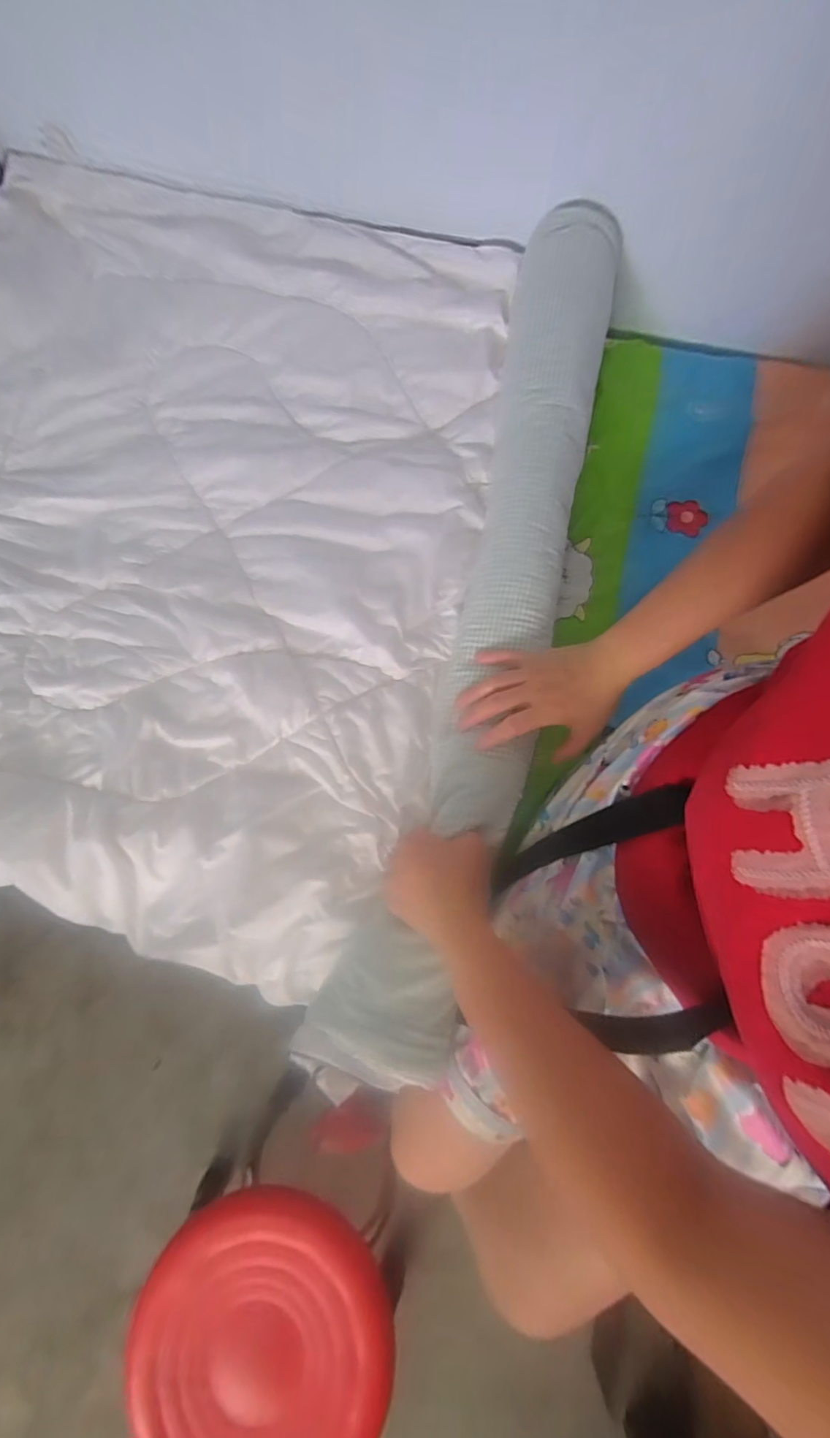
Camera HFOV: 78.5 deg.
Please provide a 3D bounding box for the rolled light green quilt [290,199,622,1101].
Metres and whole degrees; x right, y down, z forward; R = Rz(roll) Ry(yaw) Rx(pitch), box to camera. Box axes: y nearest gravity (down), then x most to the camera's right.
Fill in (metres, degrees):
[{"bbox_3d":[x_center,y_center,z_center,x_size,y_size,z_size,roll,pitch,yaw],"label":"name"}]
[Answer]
[{"bbox_3d":[0.092,-0.137,0.565,0.136,0.101,0.974,15,78,3],"label":"rolled light green quilt"}]

